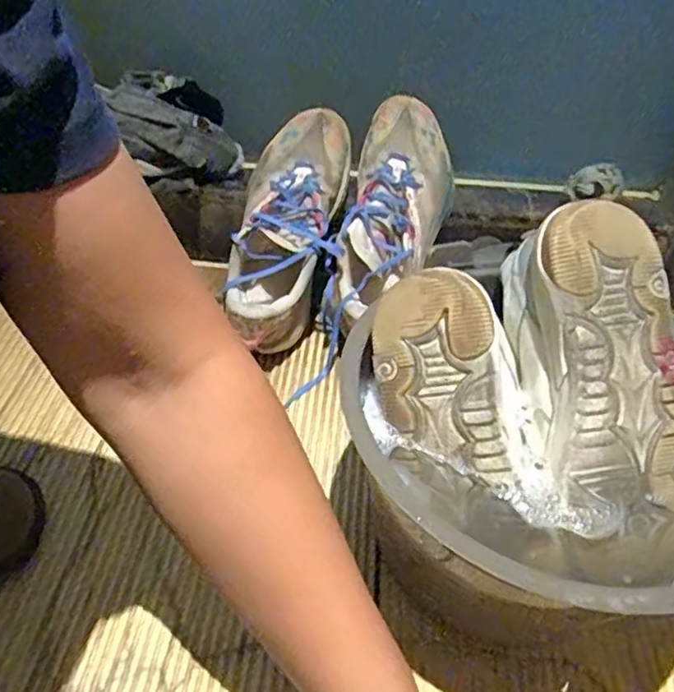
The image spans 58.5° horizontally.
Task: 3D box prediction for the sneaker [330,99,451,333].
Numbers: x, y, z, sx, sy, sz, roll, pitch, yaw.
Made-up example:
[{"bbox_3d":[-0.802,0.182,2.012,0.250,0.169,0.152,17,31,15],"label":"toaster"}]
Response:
[{"bbox_3d":[0.057,-0.138,0.653,0.104,0.087,0.262,17,78,14],"label":"sneaker"}]

